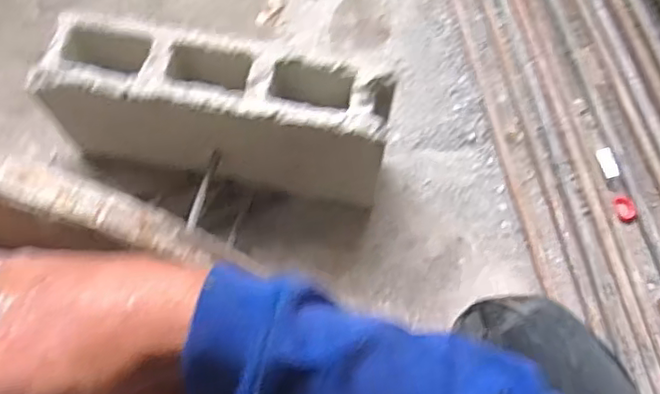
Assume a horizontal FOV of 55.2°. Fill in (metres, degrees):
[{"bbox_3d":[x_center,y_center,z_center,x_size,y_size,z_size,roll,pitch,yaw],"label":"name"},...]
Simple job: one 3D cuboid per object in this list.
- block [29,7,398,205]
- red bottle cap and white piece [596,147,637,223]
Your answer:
[{"bbox_3d":[-0.132,-0.093,0.764,0.394,0.201,0.098,13,67,4],"label":"block"},{"bbox_3d":[0.381,-0.017,0.842,0.028,0.014,0.104,-13,67,-7],"label":"red bottle cap and white piece"}]

